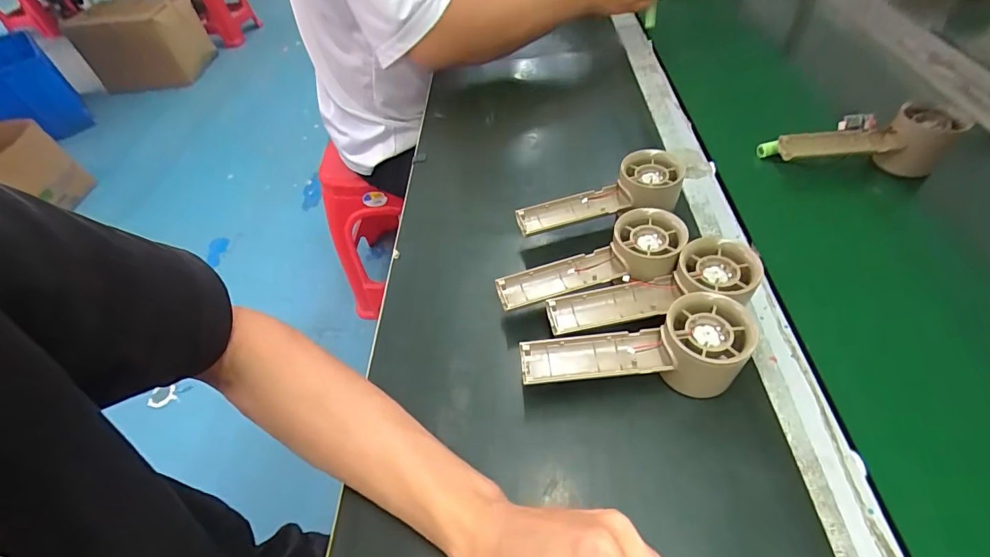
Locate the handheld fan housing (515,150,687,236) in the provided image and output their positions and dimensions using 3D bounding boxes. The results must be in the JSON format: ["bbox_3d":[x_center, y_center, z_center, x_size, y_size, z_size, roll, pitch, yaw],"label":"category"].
[{"bbox_3d":[0.101,-0.068,0.416,0.154,0.053,0.057,-18,47,-7],"label":"handheld fan housing"}]

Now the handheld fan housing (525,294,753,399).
[{"bbox_3d":[0.097,0.053,0.323,0.156,0.057,0.058,-1,48,9],"label":"handheld fan housing"}]

